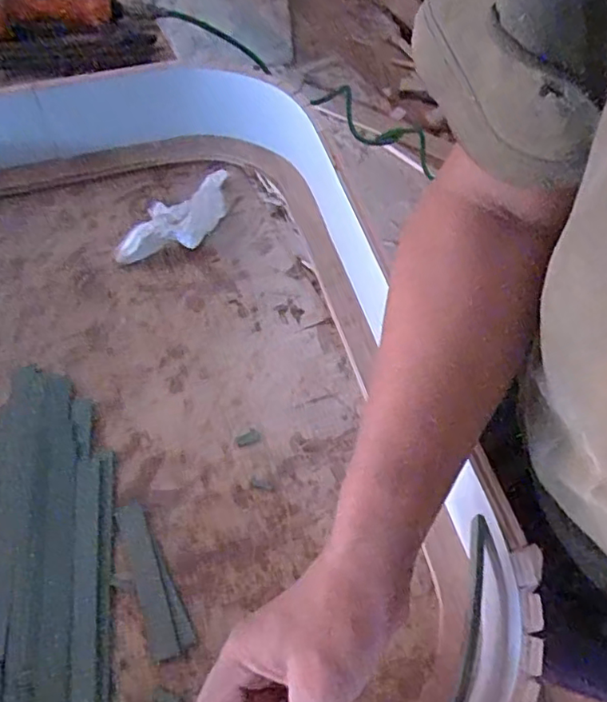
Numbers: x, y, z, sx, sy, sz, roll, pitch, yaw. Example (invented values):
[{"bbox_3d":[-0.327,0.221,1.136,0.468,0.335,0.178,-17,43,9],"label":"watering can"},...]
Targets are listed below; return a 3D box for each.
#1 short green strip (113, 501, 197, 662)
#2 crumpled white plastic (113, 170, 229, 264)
[{"bbox_3d":[-0.120,0.177,0.472,0.031,0.005,0.121,-21,62,-13],"label":"short green strip"},{"bbox_3d":[-0.128,-0.145,0.638,0.060,0.041,0.161,40,66,20],"label":"crumpled white plastic"}]

